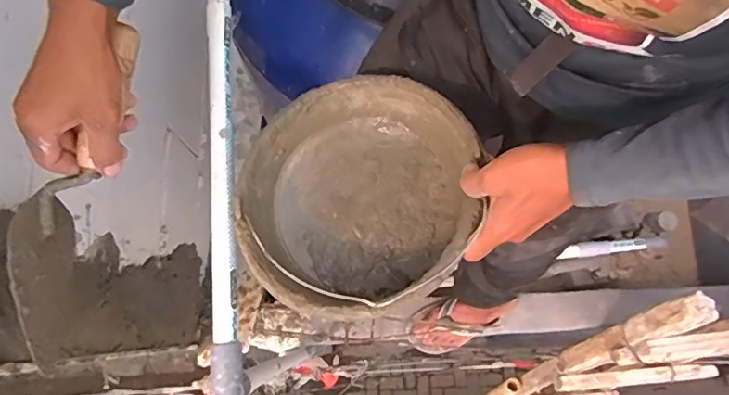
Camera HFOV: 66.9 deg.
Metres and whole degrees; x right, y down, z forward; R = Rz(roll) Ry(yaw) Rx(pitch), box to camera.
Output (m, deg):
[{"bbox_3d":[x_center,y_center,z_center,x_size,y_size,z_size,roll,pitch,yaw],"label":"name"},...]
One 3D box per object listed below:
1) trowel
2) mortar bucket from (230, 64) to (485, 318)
[{"bbox_3d":[-0.256,-0.002,0.481,0.050,0.066,0.301,15,91,4],"label":"trowel"},{"bbox_3d":[-0.010,-0.007,0.562,0.226,0.109,0.246,0,76,0],"label":"mortar bucket"}]

